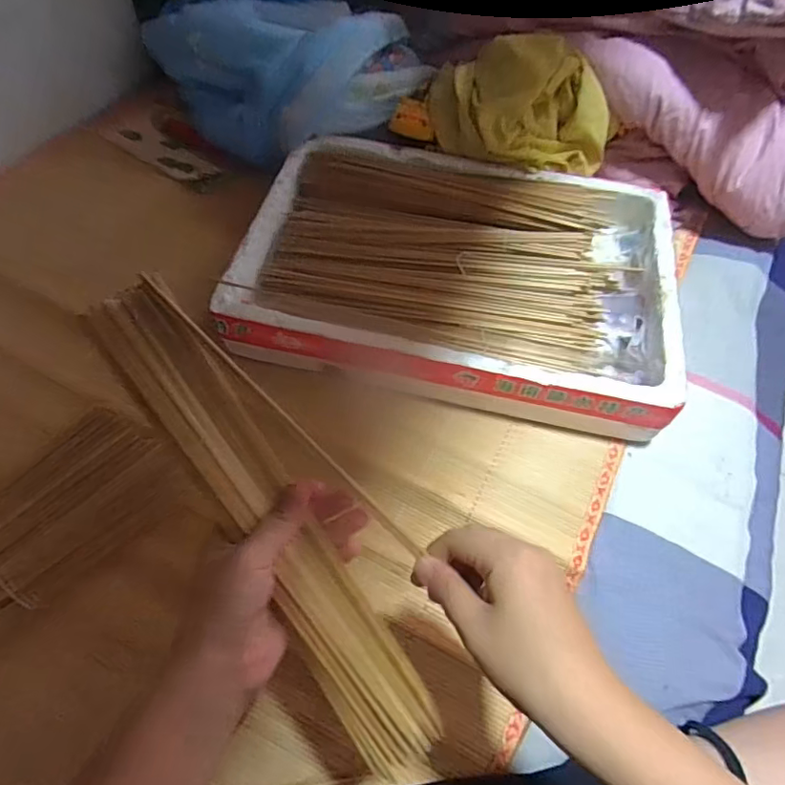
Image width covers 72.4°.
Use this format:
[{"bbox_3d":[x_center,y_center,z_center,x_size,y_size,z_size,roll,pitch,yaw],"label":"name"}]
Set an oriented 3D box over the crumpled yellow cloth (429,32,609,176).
[{"bbox_3d":[0.161,-0.346,0.647,0.231,0.108,0.102,12,60,3],"label":"crumpled yellow cloth"}]

